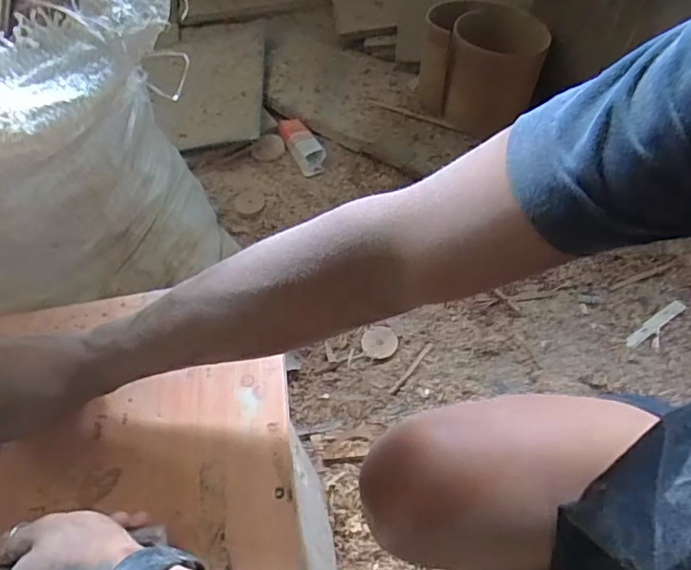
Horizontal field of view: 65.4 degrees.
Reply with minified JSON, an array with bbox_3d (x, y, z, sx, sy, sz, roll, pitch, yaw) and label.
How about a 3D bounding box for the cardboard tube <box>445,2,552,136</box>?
[{"bbox_3d":[0.255,-0.363,0.910,0.147,0.158,0.131,14,59,14],"label":"cardboard tube"}]

